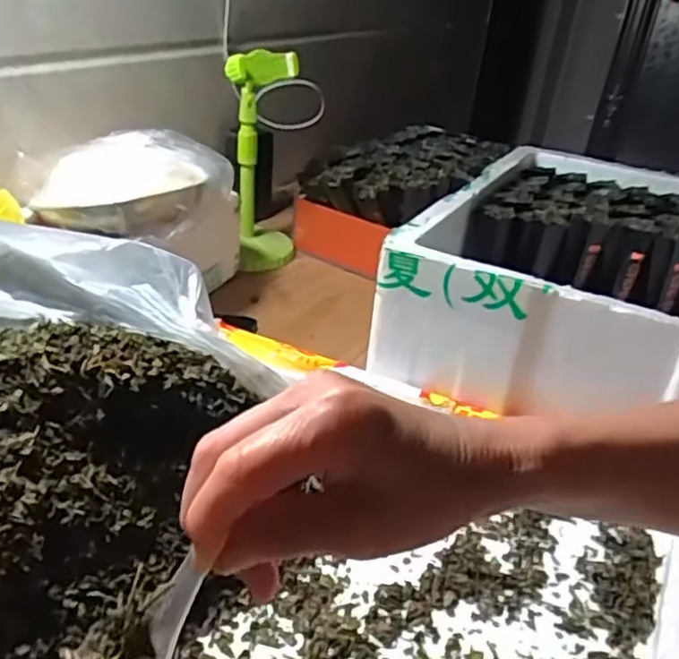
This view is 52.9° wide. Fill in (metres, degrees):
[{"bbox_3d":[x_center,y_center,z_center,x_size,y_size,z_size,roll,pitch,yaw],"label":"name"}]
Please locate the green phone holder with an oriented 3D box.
[{"bbox_3d":[-0.093,-0.206,0.842,0.077,0.260,0.109,5,29,-3],"label":"green phone holder"}]

